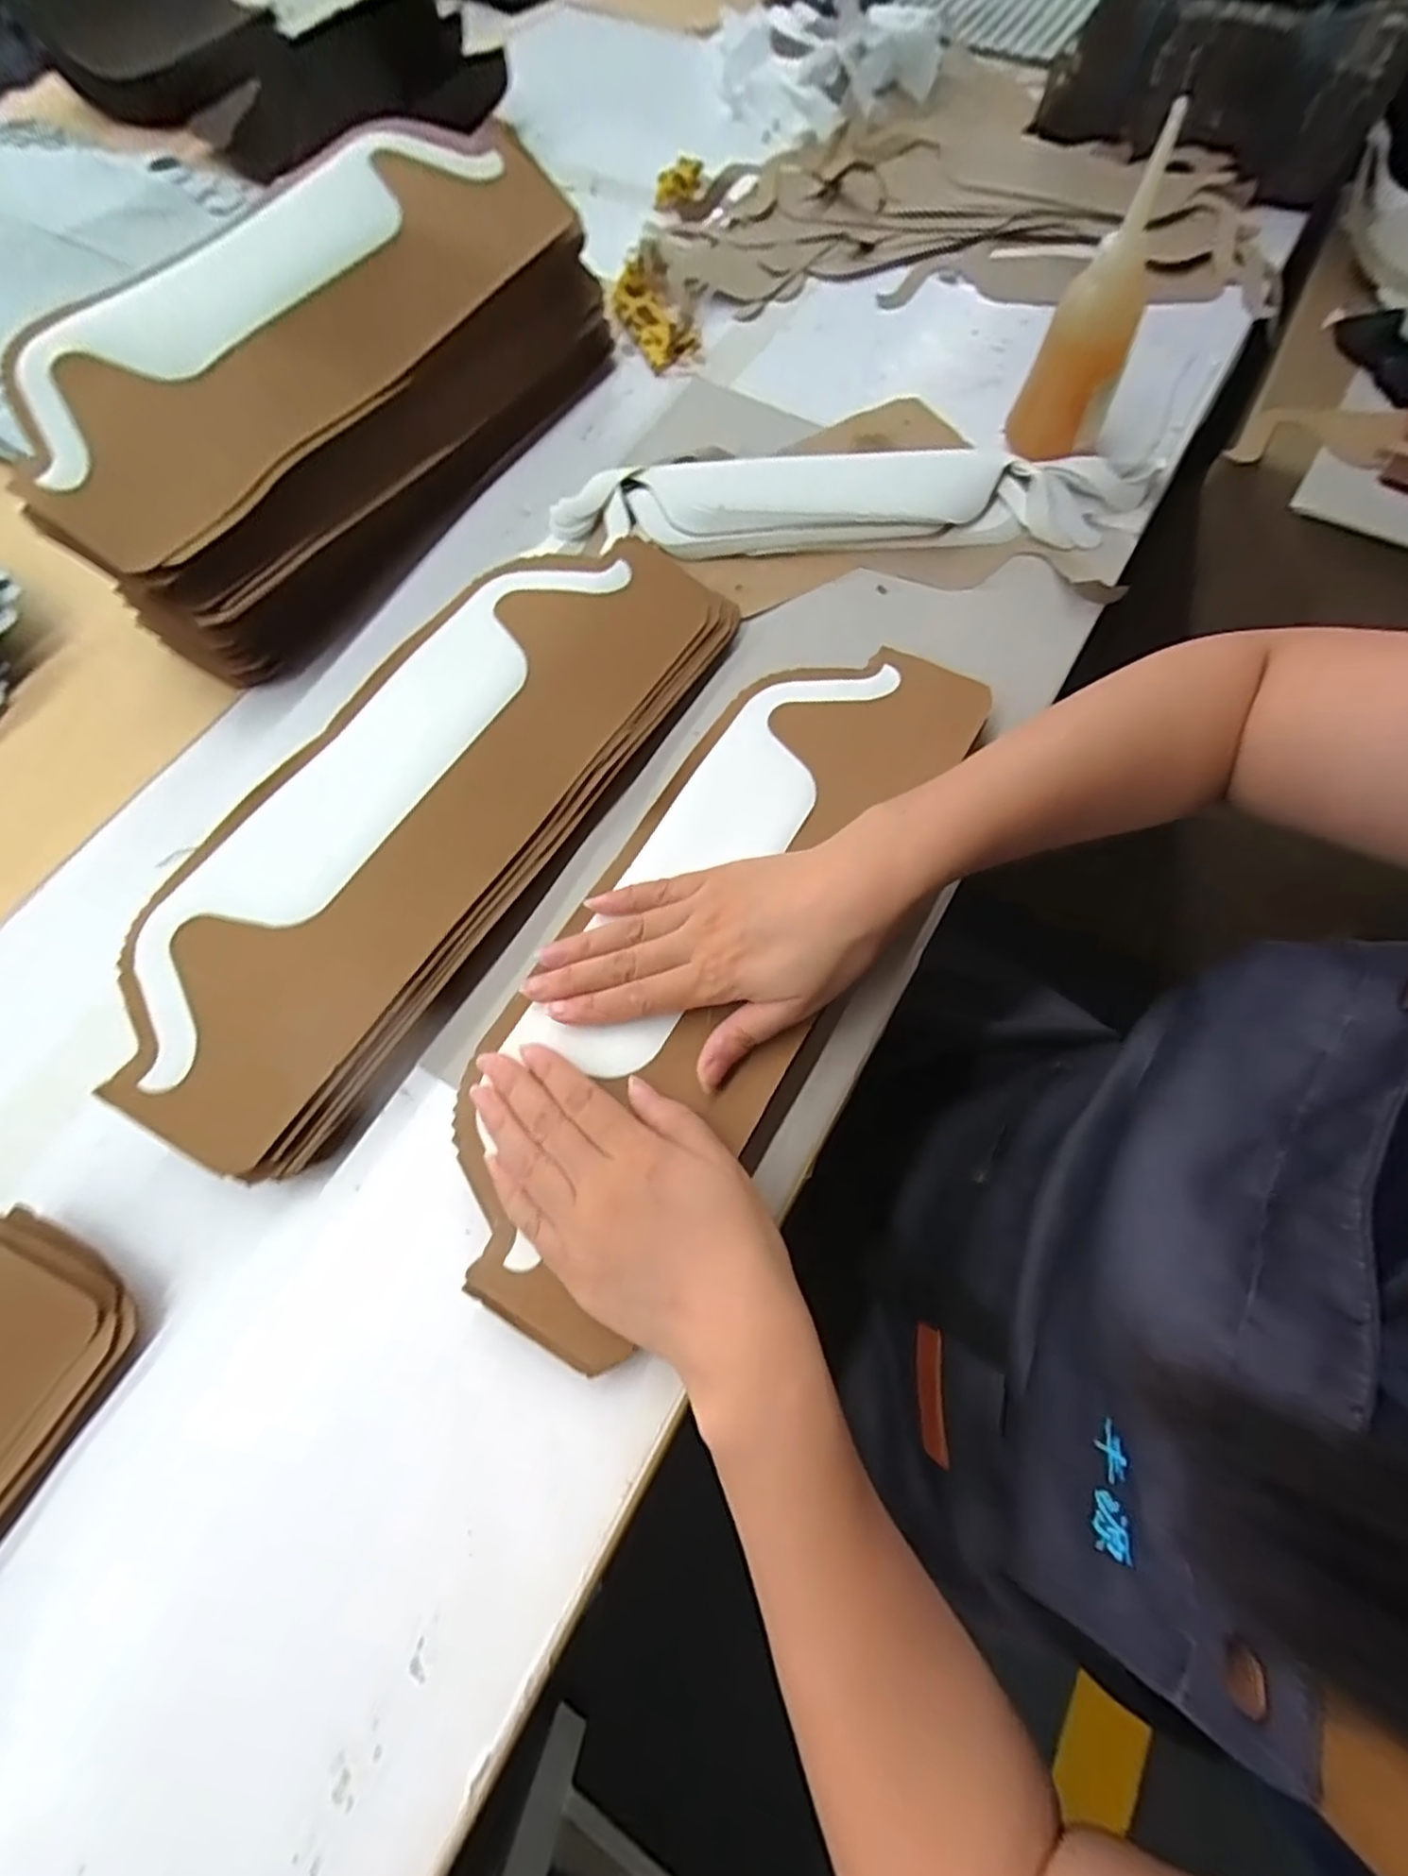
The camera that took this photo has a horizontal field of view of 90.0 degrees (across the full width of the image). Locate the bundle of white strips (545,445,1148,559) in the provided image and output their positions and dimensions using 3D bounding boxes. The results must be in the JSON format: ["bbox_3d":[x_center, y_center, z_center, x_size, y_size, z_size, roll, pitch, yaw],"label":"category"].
[{"bbox_3d":[0.107,-0.318,0.506,0.408,0.028,0.094,0,68,0],"label":"bundle of white strips"}]

